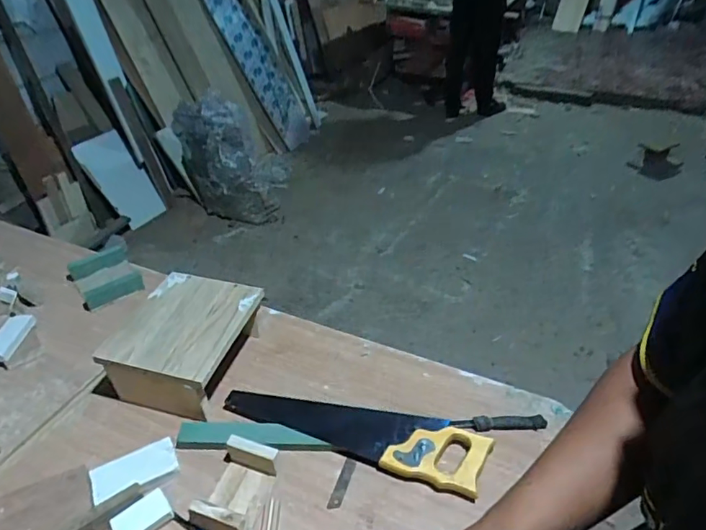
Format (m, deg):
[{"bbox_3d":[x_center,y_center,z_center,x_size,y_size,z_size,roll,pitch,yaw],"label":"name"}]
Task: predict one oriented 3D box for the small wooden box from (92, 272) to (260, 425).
[{"bbox_3d":[-0.281,0.132,0.864,0.189,0.105,0.222,10,39,12],"label":"small wooden box"}]

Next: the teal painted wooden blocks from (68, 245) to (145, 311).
[{"bbox_3d":[-0.537,0.022,1.084,0.117,0.034,0.148,-23,44,-27],"label":"teal painted wooden blocks"}]

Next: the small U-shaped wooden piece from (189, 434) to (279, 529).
[{"bbox_3d":[-0.160,0.307,0.690,0.081,0.042,0.124,10,39,12],"label":"small U-shaped wooden piece"}]

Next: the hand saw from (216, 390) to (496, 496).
[{"bbox_3d":[0.001,0.244,0.776,0.400,0.033,0.100,15,40,18],"label":"hand saw"}]

